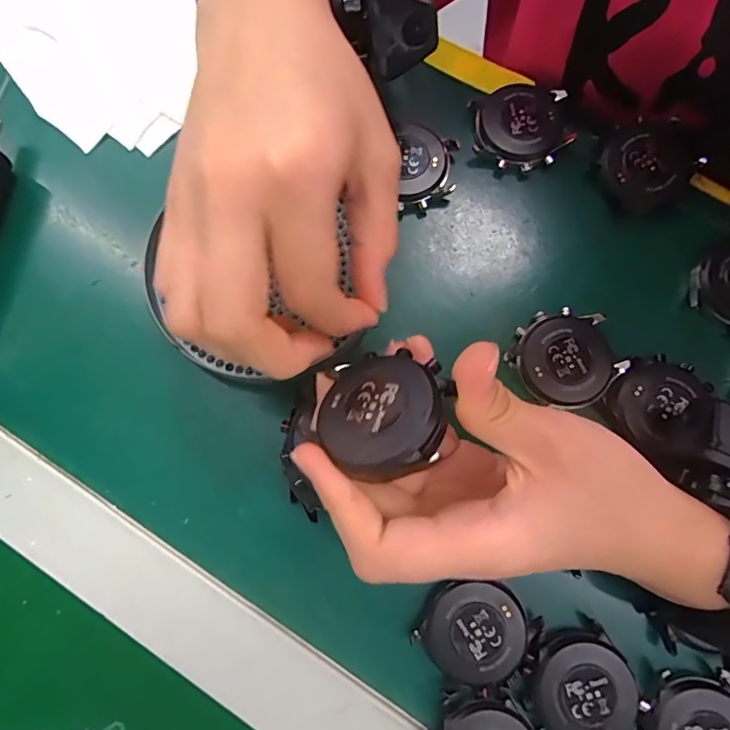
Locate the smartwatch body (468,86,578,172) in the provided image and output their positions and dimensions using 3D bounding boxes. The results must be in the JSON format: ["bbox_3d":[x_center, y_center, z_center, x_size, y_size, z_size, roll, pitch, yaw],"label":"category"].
[{"bbox_3d":[0.083,-0.126,0.264,0.050,0.012,0.044,-15,78,-4],"label":"smartwatch body"}]

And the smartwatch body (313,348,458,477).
[{"bbox_3d":[0.007,0.016,0.170,0.045,0.012,0.043,11,61,30],"label":"smartwatch body"}]

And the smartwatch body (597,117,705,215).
[{"bbox_3d":[0.144,-0.104,0.257,0.044,0.015,0.044,0,78,-1],"label":"smartwatch body"}]

